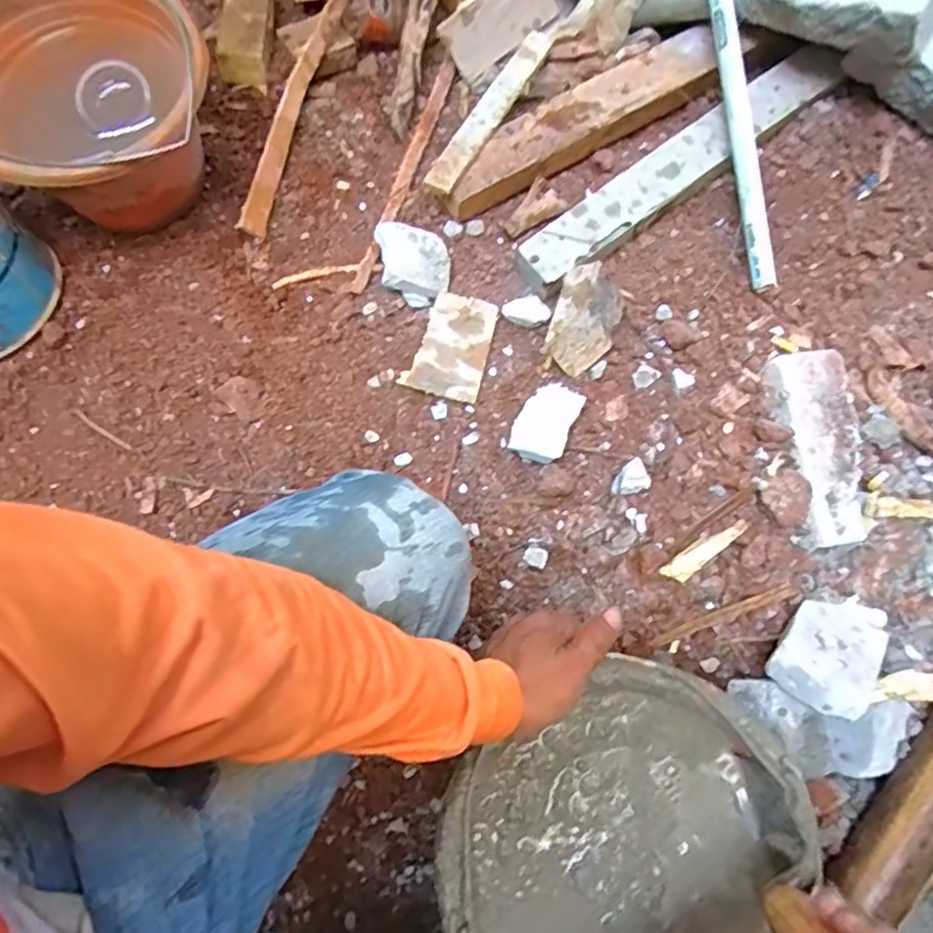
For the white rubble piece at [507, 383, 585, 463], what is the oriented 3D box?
[{"bbox_3d":[0.079,-0.044,0.637,0.054,0.034,0.080,24,78,10],"label":"white rubble piece"}]

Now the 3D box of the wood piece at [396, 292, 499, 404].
[{"bbox_3d":[-0.016,-0.127,0.670,0.078,0.010,0.114,15,75,-4],"label":"wood piece"}]

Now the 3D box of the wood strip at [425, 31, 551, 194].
[{"bbox_3d":[0.030,-0.403,0.714,0.030,0.014,0.249,27,79,11],"label":"wood strip"}]

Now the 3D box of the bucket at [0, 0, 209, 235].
[{"bbox_3d":[-0.392,-0.357,0.672,0.260,0.167,0.260,-1,75,4],"label":"bucket"}]

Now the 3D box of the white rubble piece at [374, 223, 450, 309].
[{"bbox_3d":[-0.057,-0.224,0.700,0.073,0.035,0.097,-10,74,2],"label":"white rubble piece"}]

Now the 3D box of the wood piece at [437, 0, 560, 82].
[{"bbox_3d":[0.040,-0.533,0.761,0.137,0.068,0.012,-33,30,6],"label":"wood piece"}]

